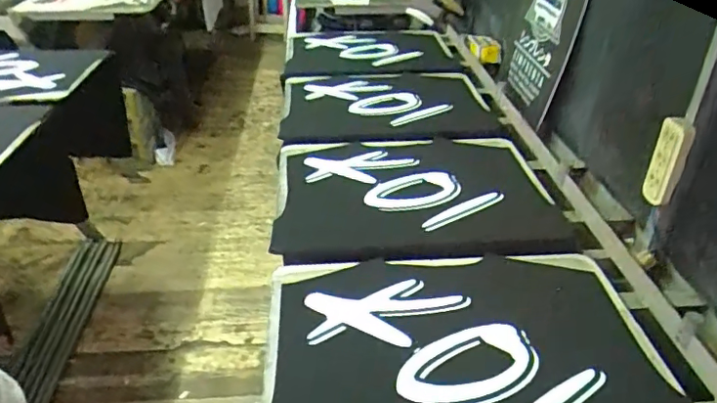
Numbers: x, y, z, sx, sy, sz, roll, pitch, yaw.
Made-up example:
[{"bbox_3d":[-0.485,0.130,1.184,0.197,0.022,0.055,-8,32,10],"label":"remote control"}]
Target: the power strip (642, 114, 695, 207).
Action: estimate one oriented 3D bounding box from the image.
[{"bbox_3d":[0.497,-0.063,0.883,0.050,0.147,0.019,26,41,31],"label":"power strip"}]

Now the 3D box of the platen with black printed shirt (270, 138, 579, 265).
[{"bbox_3d":[0.110,-0.033,1.120,0.531,0.025,0.450,-2,34,-5],"label":"platen with black printed shirt"}]

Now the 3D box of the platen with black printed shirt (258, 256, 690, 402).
[{"bbox_3d":[0.150,0.225,0.764,0.570,0.037,0.438,-2,34,-6],"label":"platen with black printed shirt"}]

